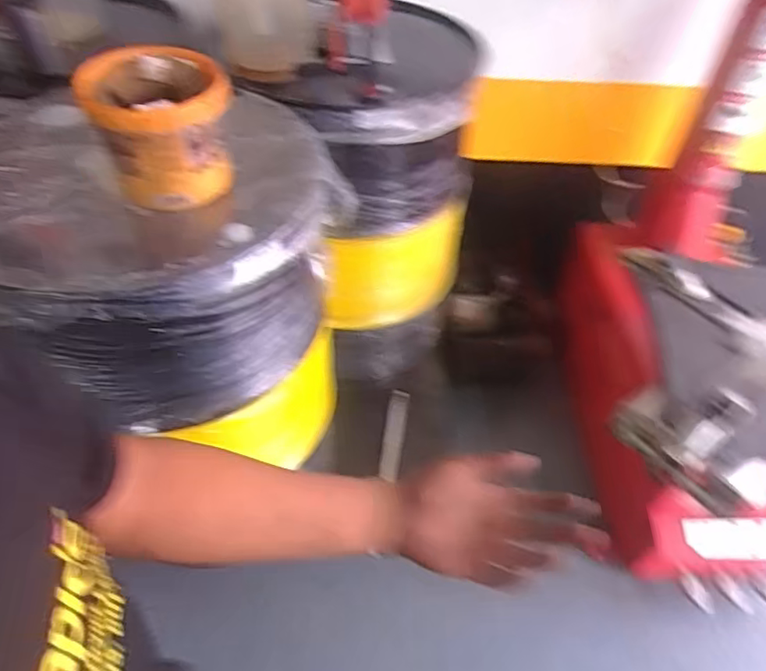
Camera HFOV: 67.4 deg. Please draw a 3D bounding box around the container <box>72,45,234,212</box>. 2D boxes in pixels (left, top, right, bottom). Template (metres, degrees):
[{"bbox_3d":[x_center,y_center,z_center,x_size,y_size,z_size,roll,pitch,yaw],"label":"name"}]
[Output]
[{"bbox_3d":[-0.307,-0.289,0.813,0.169,0.166,0.176,-17,50,-16],"label":"container"}]

